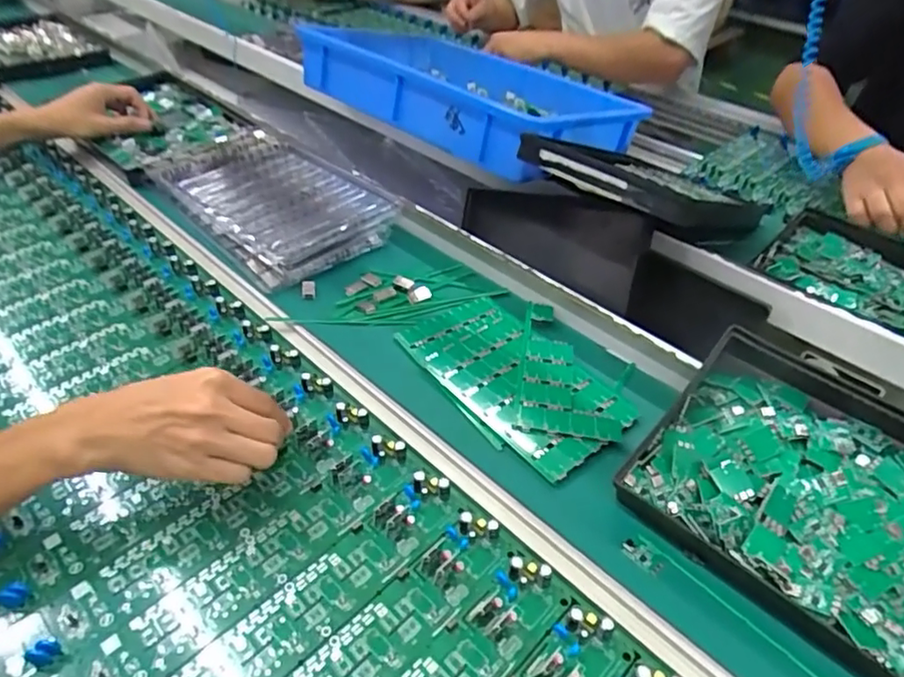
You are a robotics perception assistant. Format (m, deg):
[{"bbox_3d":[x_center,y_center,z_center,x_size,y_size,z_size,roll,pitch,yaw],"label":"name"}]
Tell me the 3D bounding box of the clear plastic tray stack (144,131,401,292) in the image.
[{"bbox_3d":[-0.214,-0.164,0.704,0.166,0.045,0.294,-31,52,-32],"label":"clear plastic tray stack"}]

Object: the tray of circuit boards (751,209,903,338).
[{"bbox_3d":[0.445,-0.051,0.626,0.227,0.038,0.199,29,48,26],"label":"tray of circuit boards"}]

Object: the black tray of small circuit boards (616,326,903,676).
[{"bbox_3d":[0.262,0.106,0.413,0.236,0.045,0.181,34,63,27],"label":"black tray of small circuit boards"}]

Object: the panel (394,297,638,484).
[{"bbox_3d":[0.052,0.031,0.532,0.103,0.016,0.205,-28,50,-30],"label":"panel"}]

